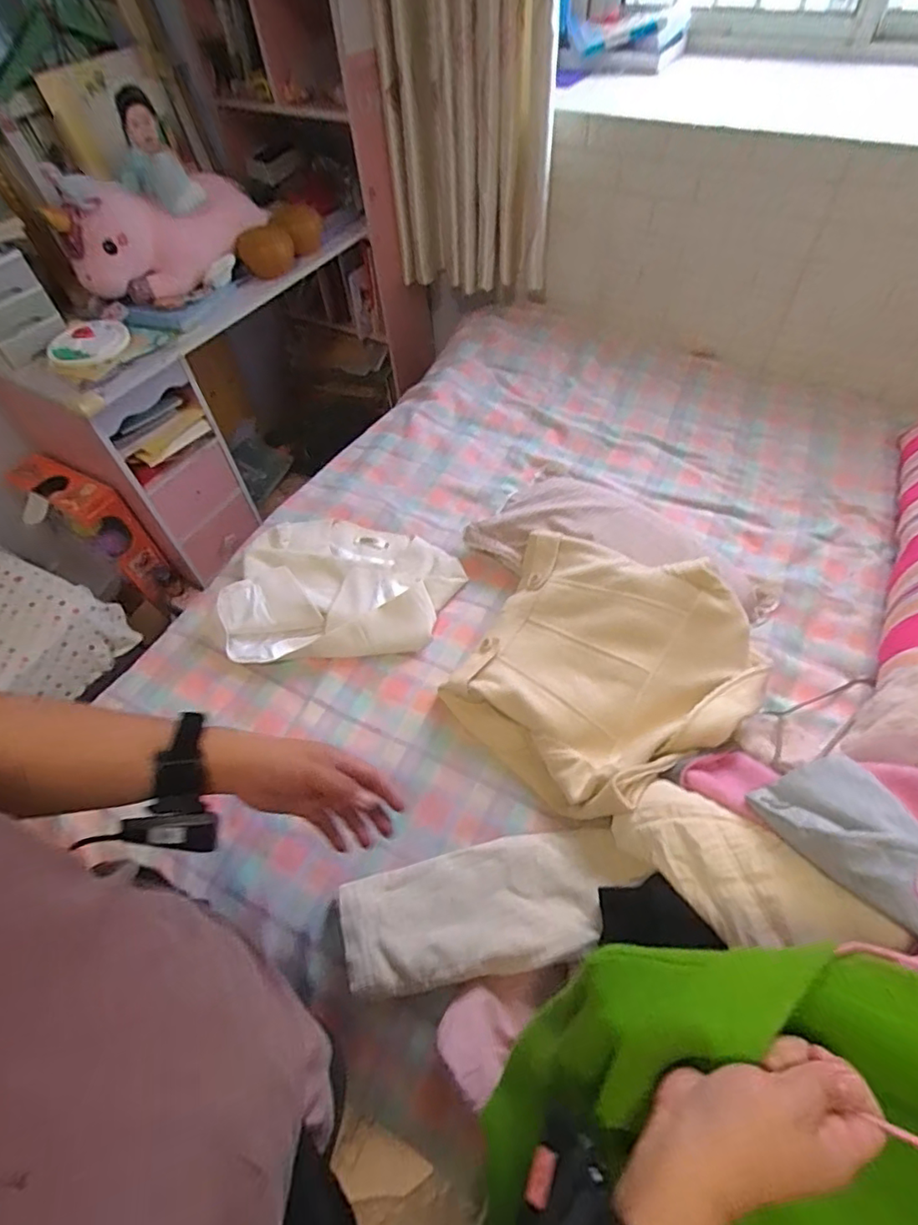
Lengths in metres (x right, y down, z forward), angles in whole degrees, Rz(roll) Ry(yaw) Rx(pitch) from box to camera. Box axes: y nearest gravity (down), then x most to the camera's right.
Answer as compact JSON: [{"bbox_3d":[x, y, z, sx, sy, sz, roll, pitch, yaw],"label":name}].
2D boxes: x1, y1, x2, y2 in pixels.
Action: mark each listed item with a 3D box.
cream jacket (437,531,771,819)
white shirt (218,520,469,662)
[{"bbox_3d":[0.237,0.098,0.916,0.447,0.122,0.438,25,60,19],"label":"cream jacket"},{"bbox_3d":[-0.226,-0.066,1.091,0.458,0.054,0.344,-7,55,-1],"label":"white shirt"}]

